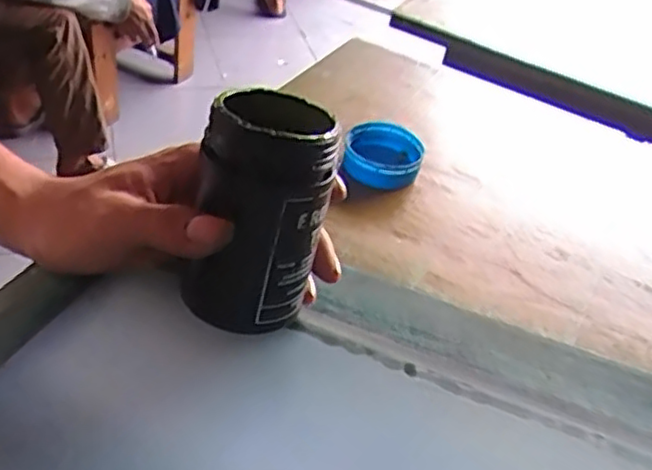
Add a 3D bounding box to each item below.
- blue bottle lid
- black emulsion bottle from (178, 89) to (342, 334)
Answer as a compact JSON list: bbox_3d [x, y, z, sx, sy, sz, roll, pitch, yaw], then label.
[{"bbox_3d":[0.044,-0.063,0.532,0.057,0.023,0.069,10,40,-2],"label":"blue bottle lid"},{"bbox_3d":[-0.031,-0.009,0.307,0.055,0.107,0.048,31,30,29],"label":"black emulsion bottle"}]

